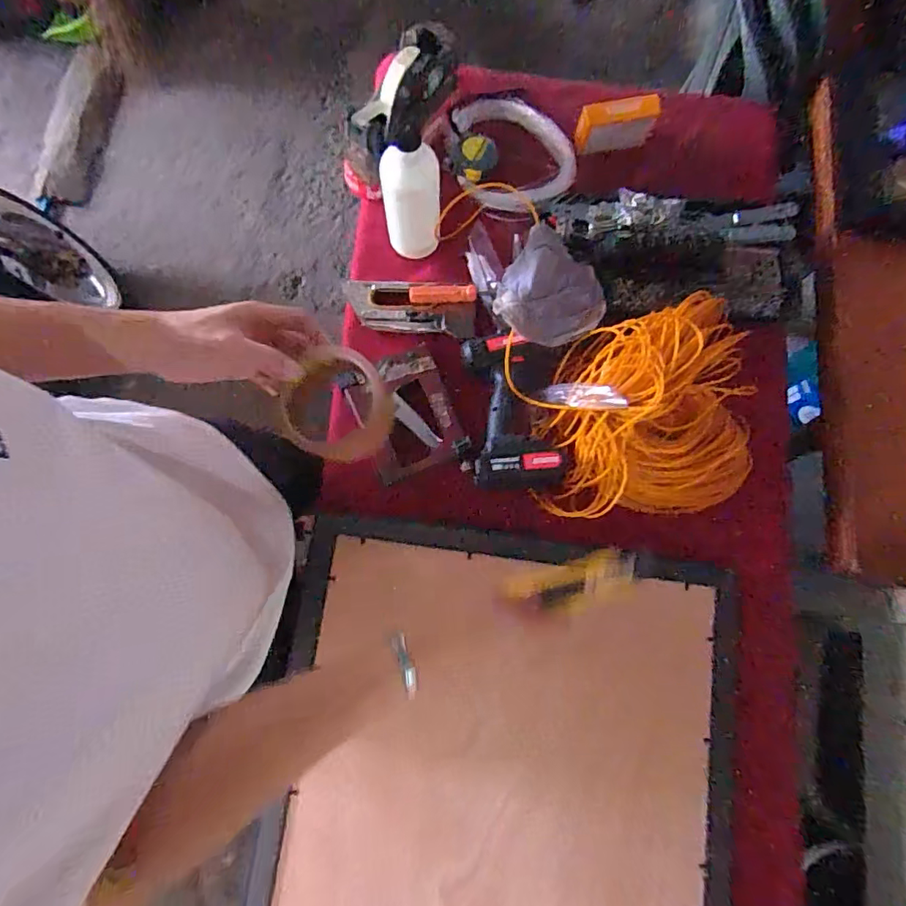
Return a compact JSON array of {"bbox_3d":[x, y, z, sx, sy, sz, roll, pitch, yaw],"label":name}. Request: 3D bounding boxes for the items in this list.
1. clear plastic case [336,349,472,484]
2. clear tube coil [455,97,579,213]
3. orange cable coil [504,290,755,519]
[{"bbox_3d":[-0.059,-0.049,0.664,0.116,0.015,0.151,-24,80,-3],"label":"clear plastic case"},{"bbox_3d":[0.090,-0.421,0.732,0.159,0.026,0.189,-3,79,1],"label":"clear tube coil"},{"bbox_3d":[0.222,-0.049,0.626,0.286,0.071,0.244,-9,79,-1],"label":"orange cable coil"}]

